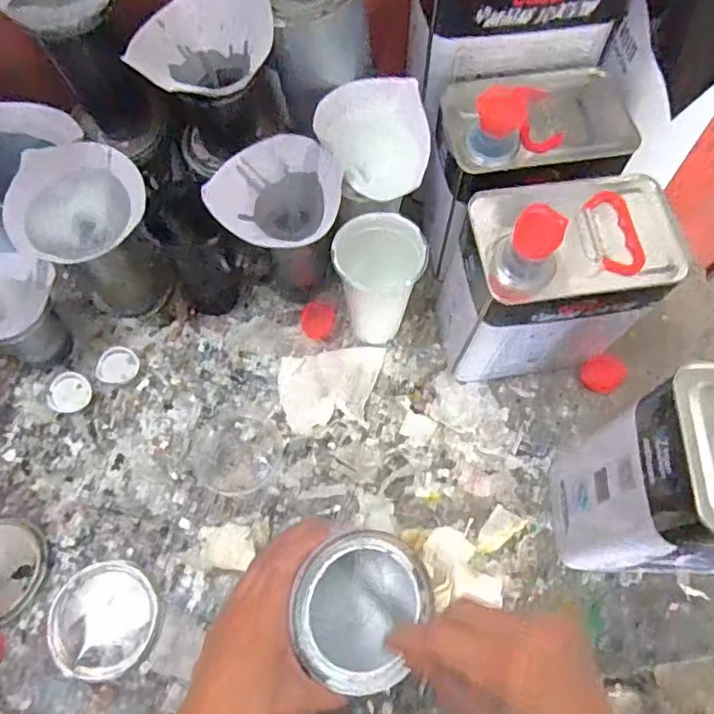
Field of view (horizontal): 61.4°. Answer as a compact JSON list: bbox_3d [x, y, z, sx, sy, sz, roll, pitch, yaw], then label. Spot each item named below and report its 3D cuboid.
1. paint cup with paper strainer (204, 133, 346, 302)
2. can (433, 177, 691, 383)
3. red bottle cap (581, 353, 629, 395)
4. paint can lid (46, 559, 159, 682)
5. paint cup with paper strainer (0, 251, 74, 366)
[{"bbox_3d":[-0.075,-0.123,0.618,0.118,0.173,0.100,-36,69,-15],"label":"paint cup with paper strainer"},{"bbox_3d":[0.178,-0.069,0.557,0.166,0.236,0.108,-10,67,-4],"label":"can"},{"bbox_3d":[0.259,0.017,0.632,0.039,0.014,0.040,0,67,0],"label":"red bottle cap"},{"bbox_3d":[-0.229,0.236,0.542,0.092,0.008,0.096,0,65,1],"label":"paint can lid"},{"bbox_3d":[-0.355,-0.045,0.616,0.107,0.119,0.106,22,67,11],"label":"paint cup with paper strainer"}]

